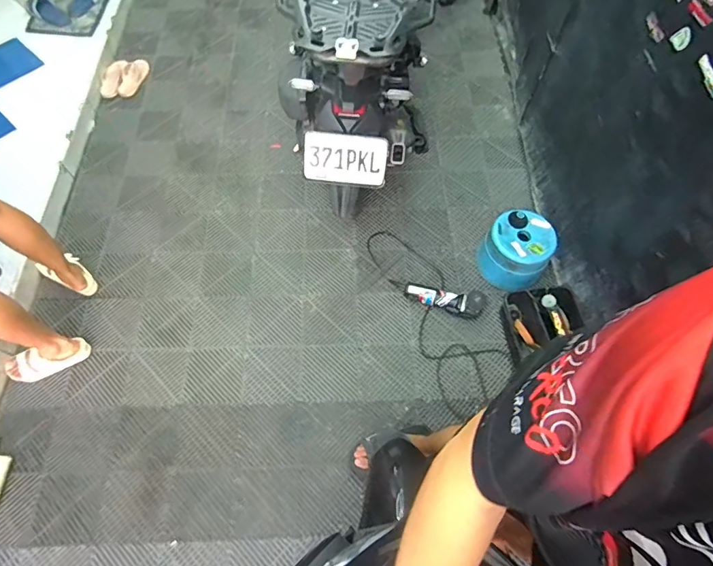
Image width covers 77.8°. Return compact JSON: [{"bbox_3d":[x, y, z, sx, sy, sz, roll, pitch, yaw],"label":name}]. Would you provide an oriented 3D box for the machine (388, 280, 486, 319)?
[{"bbox_3d":[0.285,0.046,1.582,0.332,0.119,0.095,12,63,7],"label":"machine"}]

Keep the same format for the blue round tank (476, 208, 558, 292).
[{"bbox_3d":[0.588,-0.119,1.626,0.227,0.224,0.221,0,62,1],"label":"blue round tank"}]

